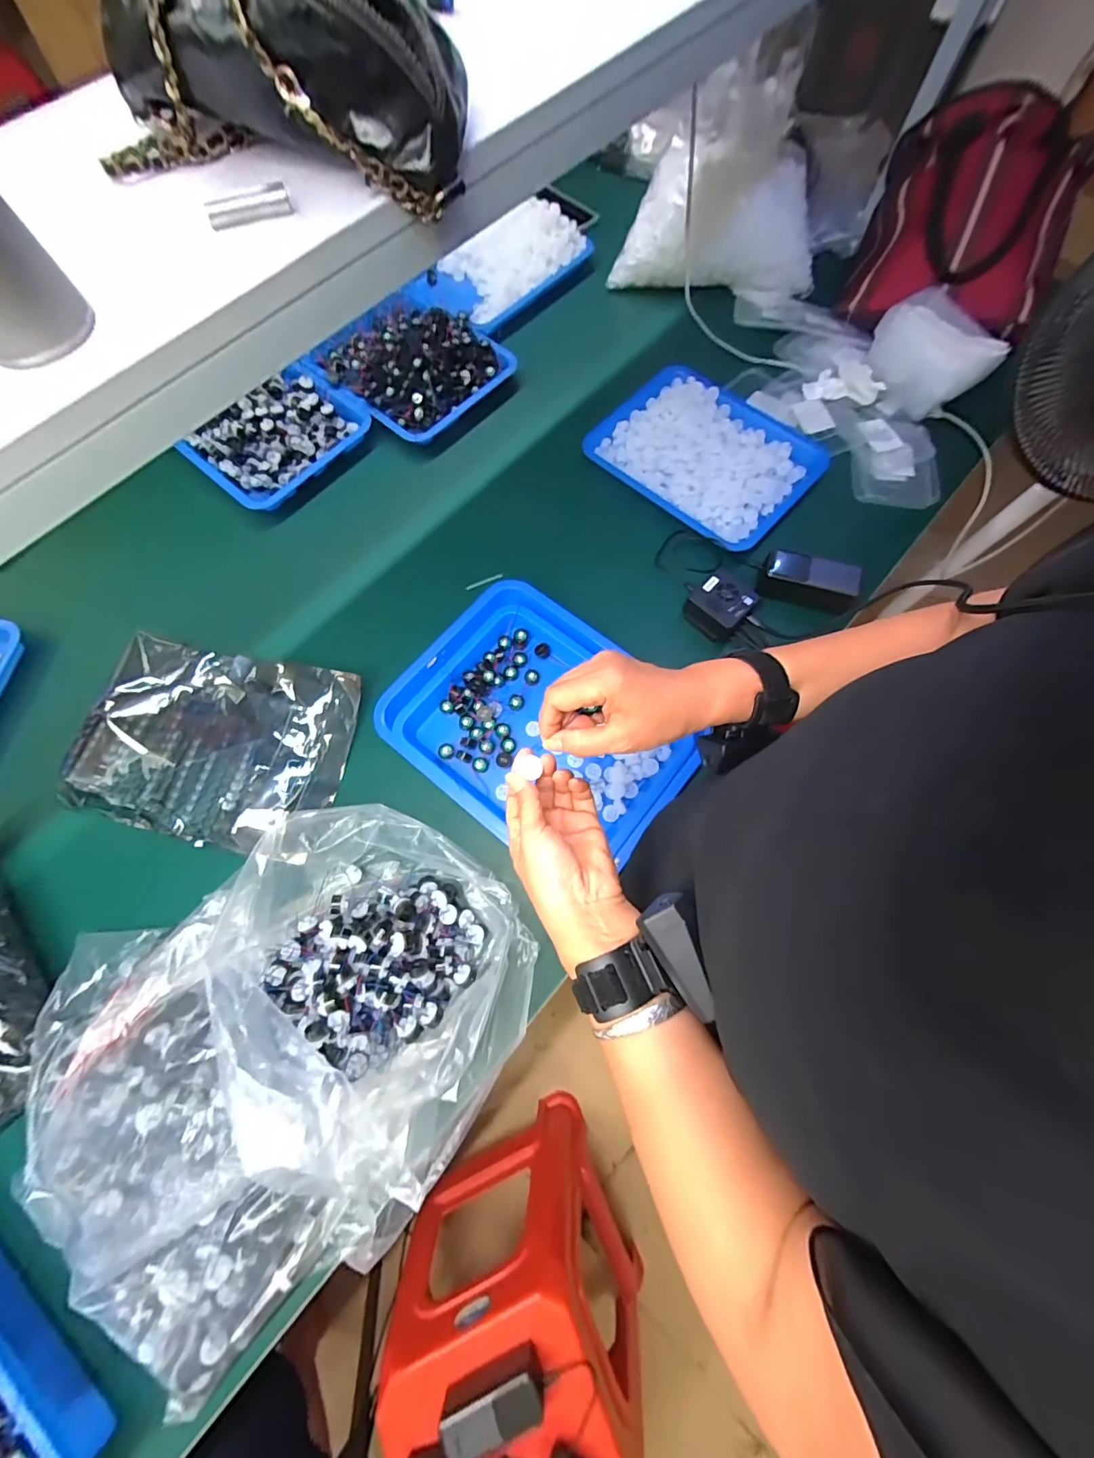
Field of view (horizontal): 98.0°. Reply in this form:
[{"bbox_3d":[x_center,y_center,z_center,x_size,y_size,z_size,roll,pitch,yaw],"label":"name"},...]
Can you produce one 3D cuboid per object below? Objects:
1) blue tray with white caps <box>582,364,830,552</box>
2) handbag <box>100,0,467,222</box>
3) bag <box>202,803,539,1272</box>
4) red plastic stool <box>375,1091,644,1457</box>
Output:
[{"bbox_3d":[0.253,-0.447,0.758,0.326,0.034,0.247,40,77,12],"label":"blue tray with white caps"},{"bbox_3d":[-0.176,-0.425,0.303,0.236,0.089,0.101,10,73,4],"label":"handbag"},{"bbox_3d":[-0.187,0.227,0.487,0.348,0.170,0.253,35,76,11],"label":"bag"},{"bbox_3d":[-0.043,1.001,0.837,0.351,0.495,0.335,-23,73,-6],"label":"red plastic stool"}]

